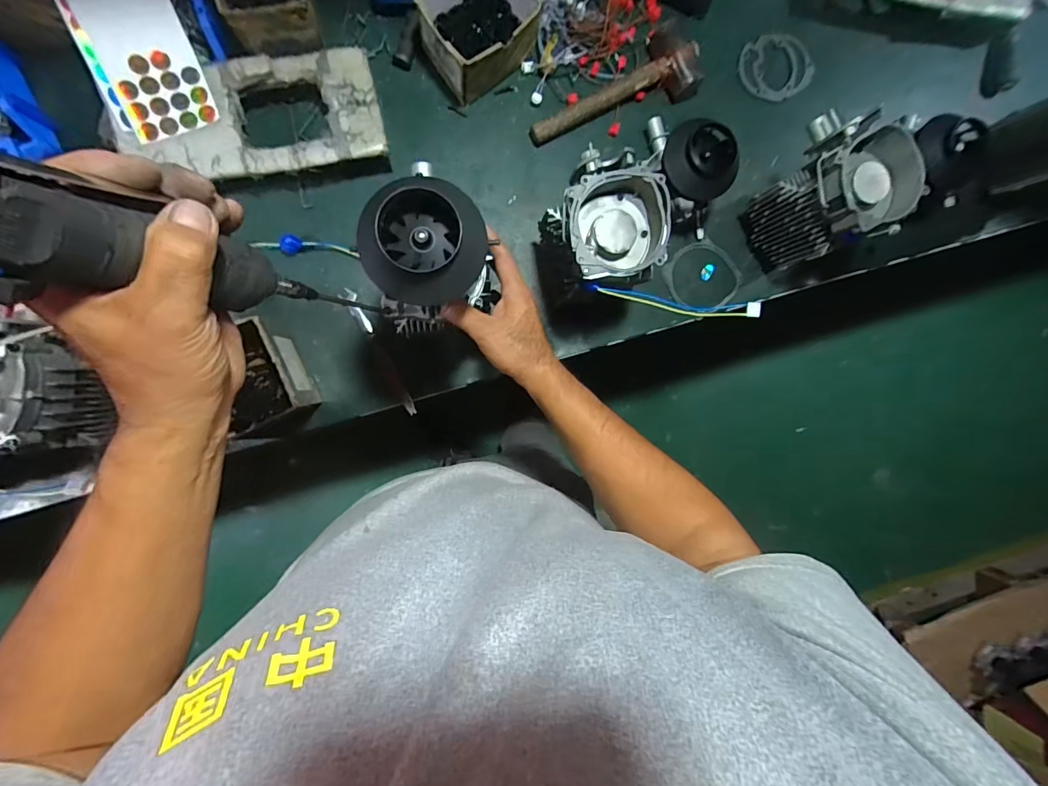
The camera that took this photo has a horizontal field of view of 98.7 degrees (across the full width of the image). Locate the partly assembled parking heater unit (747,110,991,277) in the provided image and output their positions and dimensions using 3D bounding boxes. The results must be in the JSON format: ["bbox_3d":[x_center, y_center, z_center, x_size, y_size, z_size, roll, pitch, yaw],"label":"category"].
[{"bbox_3d":[0.422,-0.291,0.660,0.116,0.209,0.160,-34,96,-5],"label":"partly assembled parking heater unit"}]

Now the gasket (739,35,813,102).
[{"bbox_3d":[0.421,-0.544,0.751,0.133,0.004,0.104,-20,94,-6],"label":"gasket"}]

